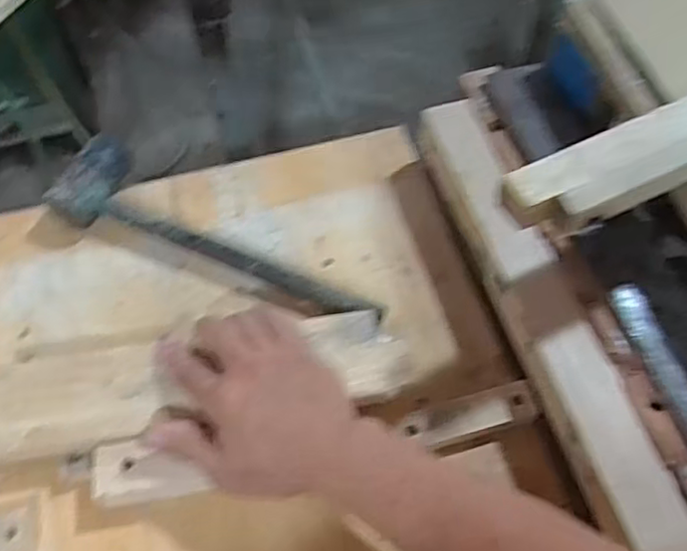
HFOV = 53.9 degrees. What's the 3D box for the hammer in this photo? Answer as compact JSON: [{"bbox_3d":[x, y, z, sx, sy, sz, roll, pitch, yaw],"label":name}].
[{"bbox_3d":[-0.108,-0.040,0.608,0.324,0.042,0.089,20,61,13],"label":"hammer"}]

